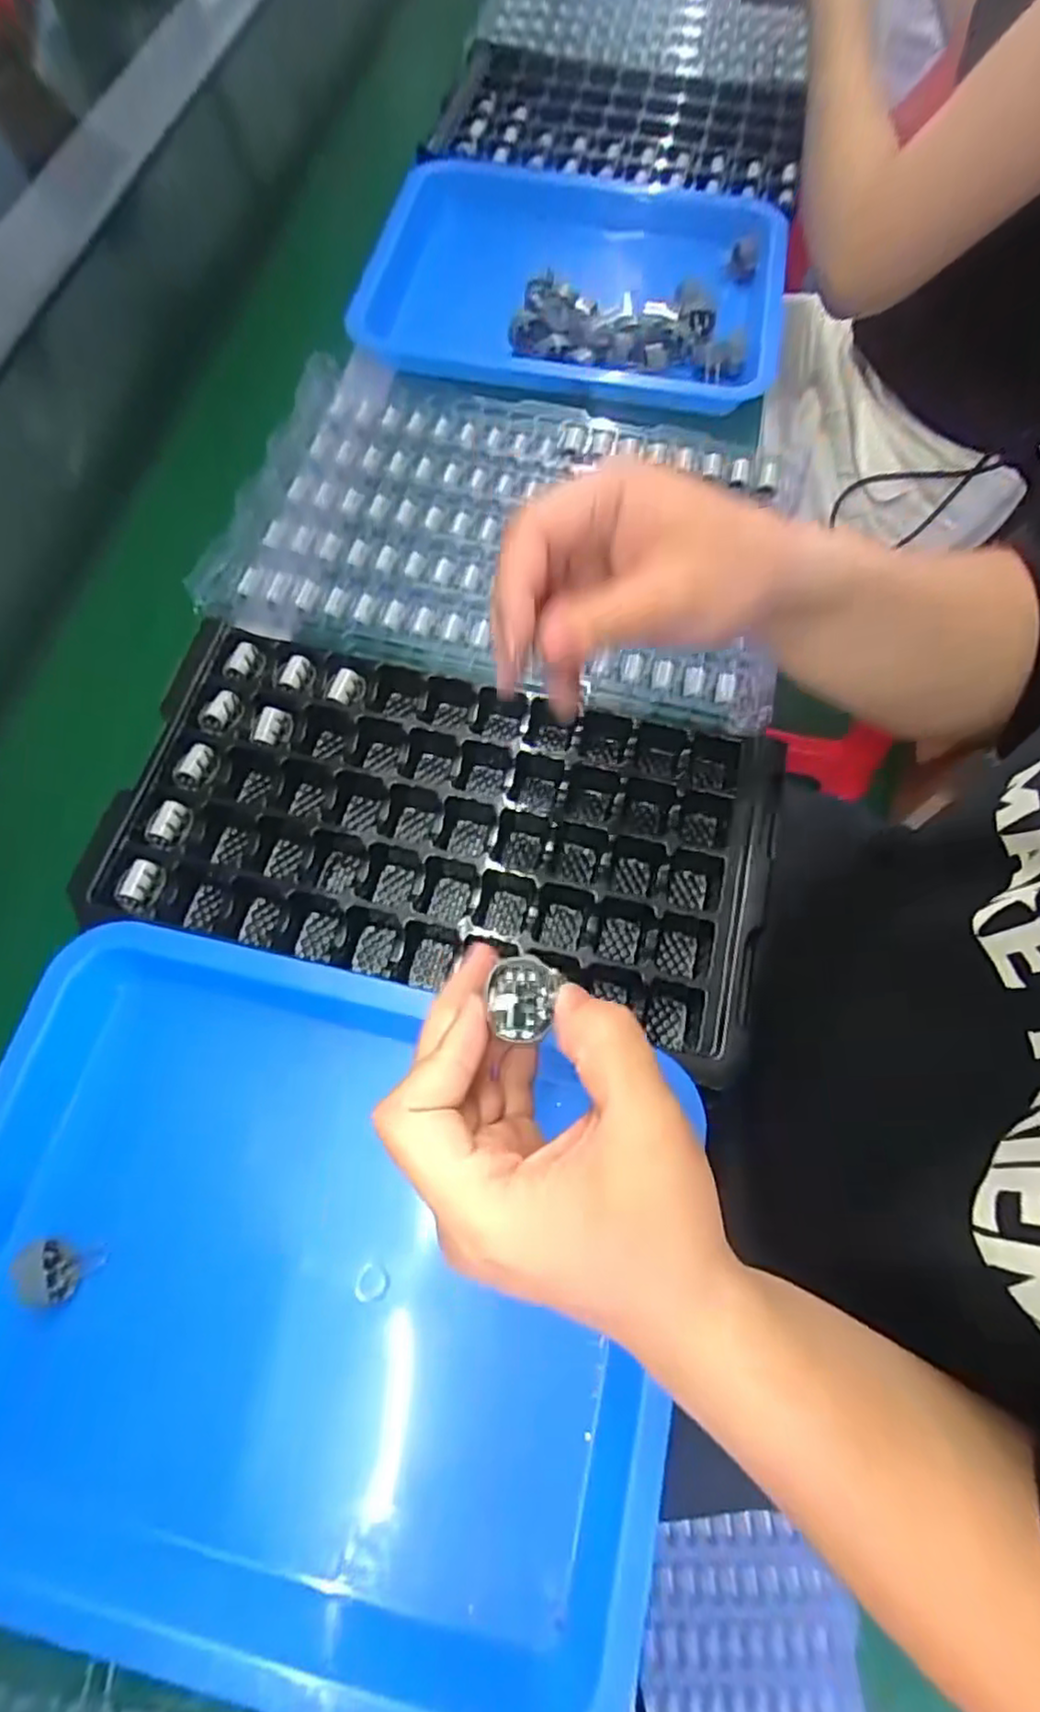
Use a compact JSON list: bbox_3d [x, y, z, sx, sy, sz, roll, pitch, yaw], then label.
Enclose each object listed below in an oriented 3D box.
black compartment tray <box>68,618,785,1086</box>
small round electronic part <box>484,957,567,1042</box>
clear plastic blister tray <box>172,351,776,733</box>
[{"bbox_3d":[-0.043,-0.014,0.406,0.356,0.037,0.195,12,69,6],"label":"black compartment tray"},{"bbox_3d":[0.001,0.048,0.240,0.023,0.004,0.027,11,67,5],"label":"small round electronic part"},{"bbox_3d":[-0.013,-0.224,0.474,0.367,0.021,0.246,11,69,6],"label":"clear plastic blister tray"}]

